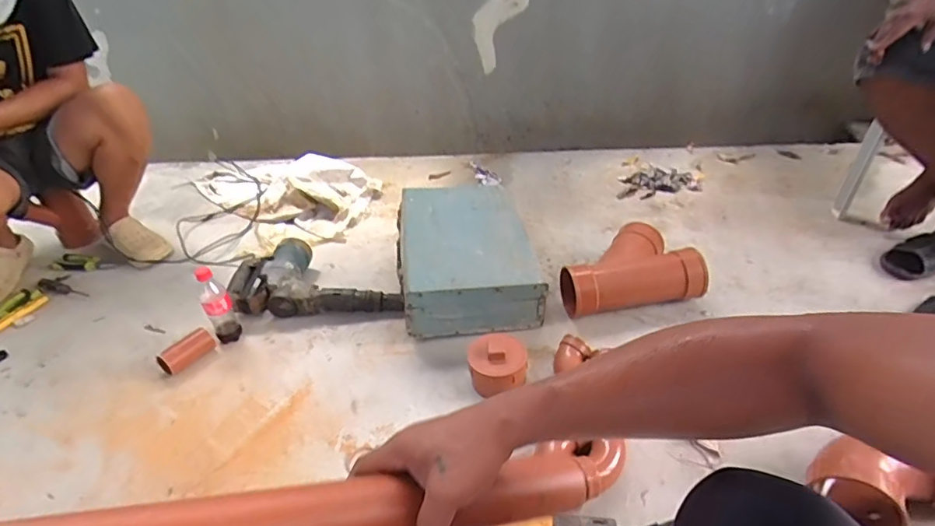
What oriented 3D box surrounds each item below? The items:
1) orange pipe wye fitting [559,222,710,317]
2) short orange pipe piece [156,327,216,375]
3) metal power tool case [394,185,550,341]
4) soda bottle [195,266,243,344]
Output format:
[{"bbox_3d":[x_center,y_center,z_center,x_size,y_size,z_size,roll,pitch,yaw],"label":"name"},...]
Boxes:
[{"bbox_3d":[0.361,0.016,1.189,0.302,0.132,0.183,-5,35,-2],"label":"orange pipe wye fitting"},{"bbox_3d":[-0.613,0.195,1.132,0.044,0.054,0.111,22,41,31],"label":"short orange pipe piece"},{"bbox_3d":[-0.011,-0.043,1.282,0.307,0.118,0.479,-7,35,-4],"label":"metal power tool case"},{"bbox_3d":[-0.553,0.092,1.149,0.056,0.185,0.050,-19,38,-24],"label":"soda bottle"}]

